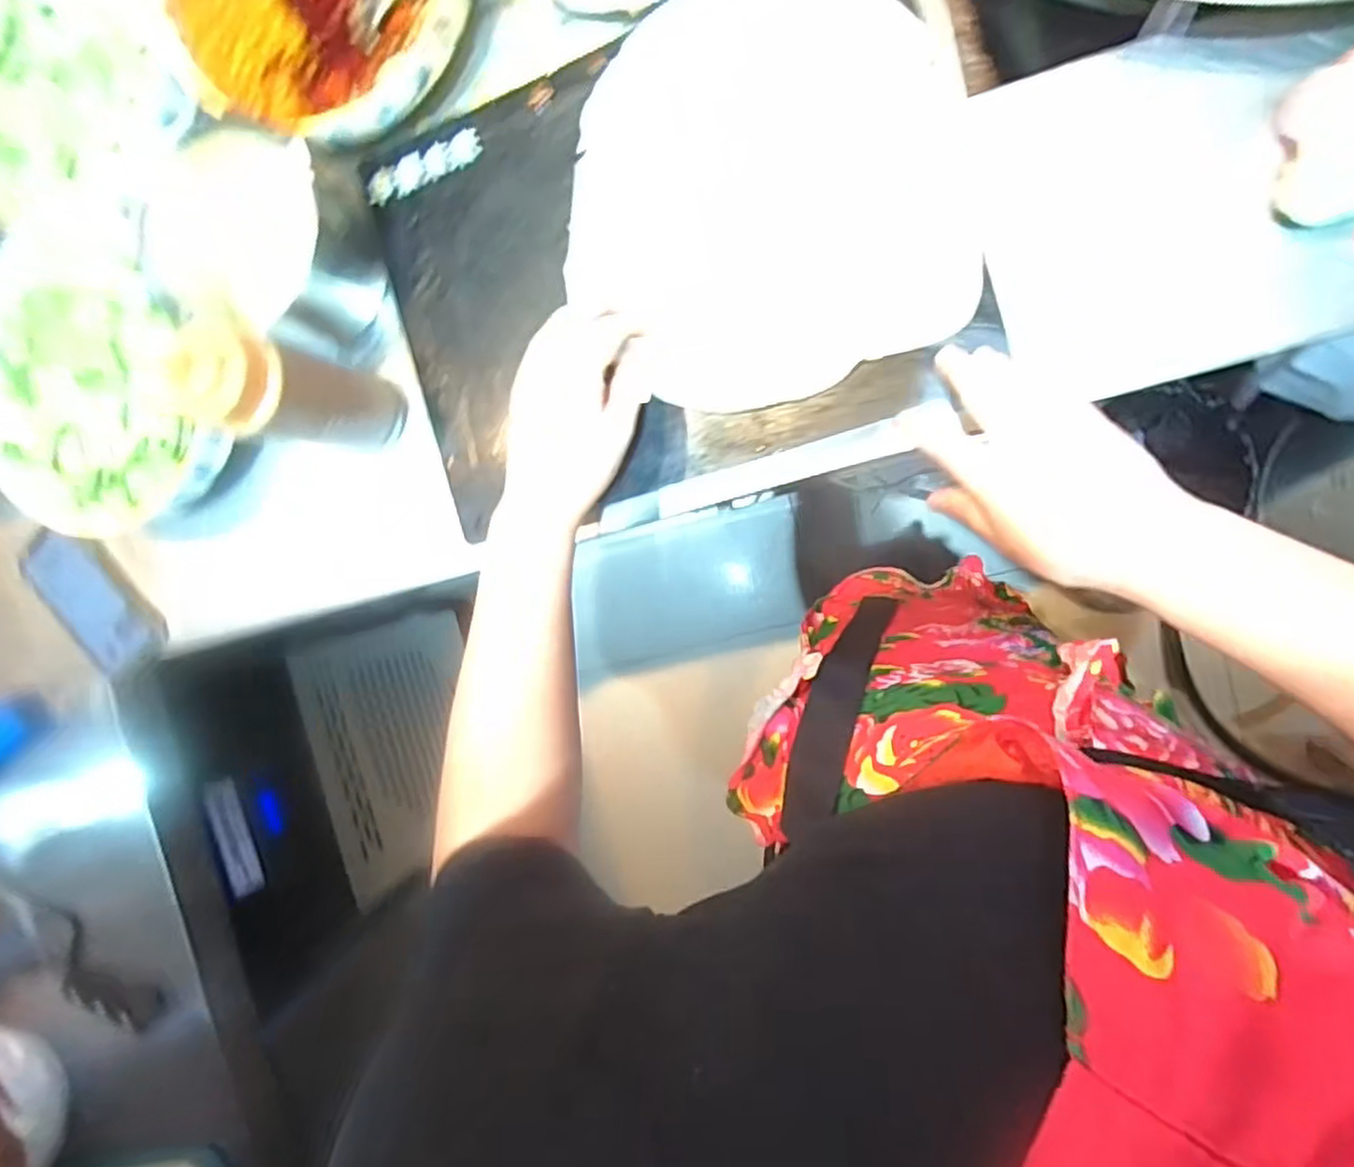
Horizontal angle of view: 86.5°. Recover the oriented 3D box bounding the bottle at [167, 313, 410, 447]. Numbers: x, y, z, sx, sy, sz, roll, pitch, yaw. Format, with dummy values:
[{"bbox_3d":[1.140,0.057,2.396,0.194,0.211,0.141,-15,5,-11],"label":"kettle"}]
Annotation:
[{"bbox_3d":[-0.256,-0.127,0.487,0.056,0.165,0.060,18,96,6],"label":"bottle"}]

